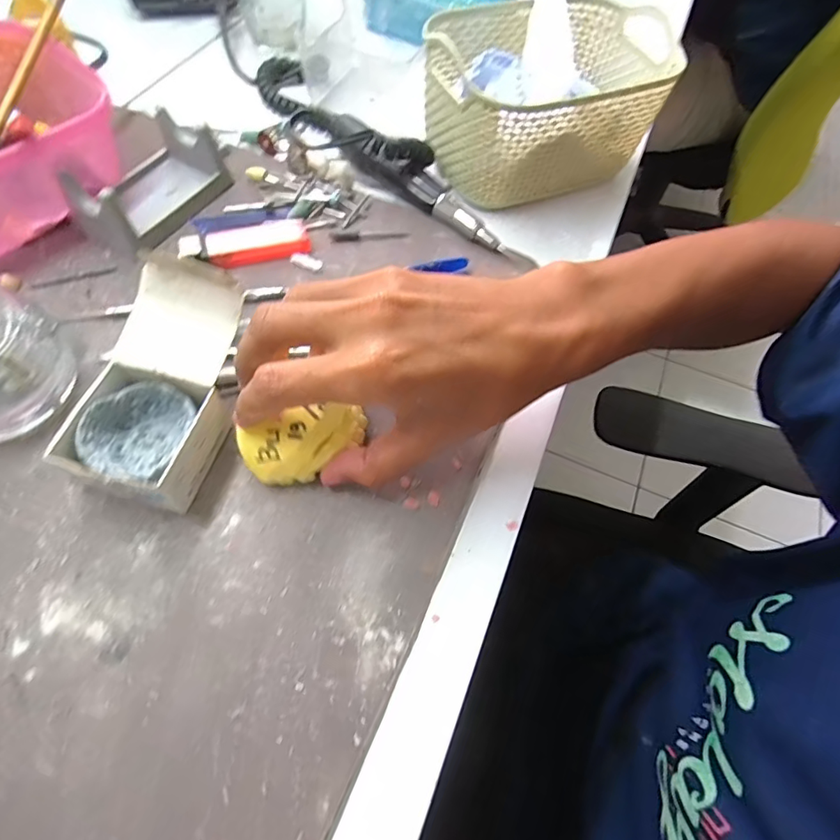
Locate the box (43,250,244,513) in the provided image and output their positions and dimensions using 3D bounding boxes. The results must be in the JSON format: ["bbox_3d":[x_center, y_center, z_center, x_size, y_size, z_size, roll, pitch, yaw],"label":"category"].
[{"bbox_3d":[-0.123,-0.016,0.243,0.057,0.062,0.106,16,60,3],"label":"box"}]

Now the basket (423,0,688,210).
[{"bbox_3d":[0.091,-0.233,0.371,0.167,0.083,0.120,-19,64,-16],"label":"basket"}]

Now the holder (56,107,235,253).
[{"bbox_3d":[-0.180,-0.157,0.333,0.058,0.040,0.099,24,61,8],"label":"holder"}]

